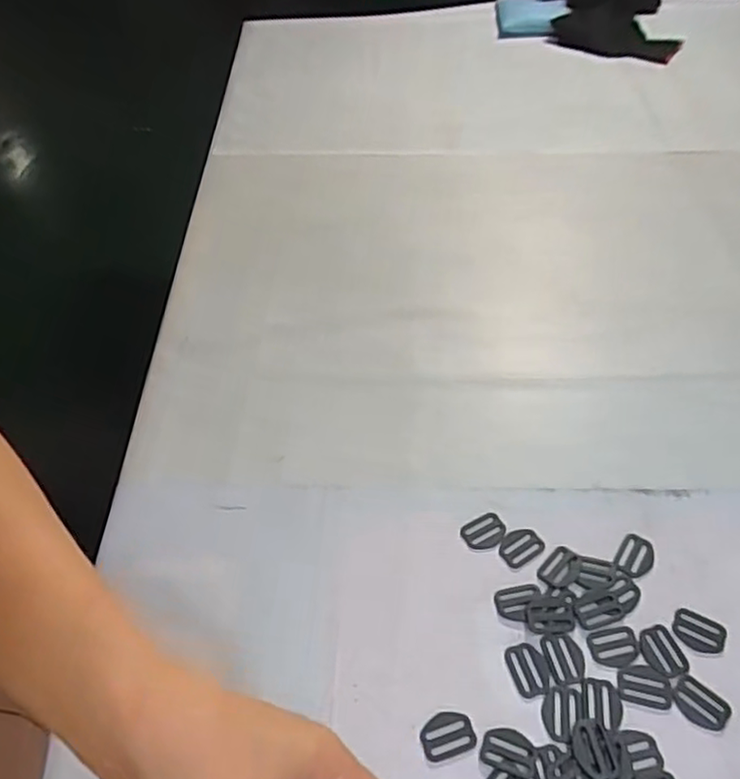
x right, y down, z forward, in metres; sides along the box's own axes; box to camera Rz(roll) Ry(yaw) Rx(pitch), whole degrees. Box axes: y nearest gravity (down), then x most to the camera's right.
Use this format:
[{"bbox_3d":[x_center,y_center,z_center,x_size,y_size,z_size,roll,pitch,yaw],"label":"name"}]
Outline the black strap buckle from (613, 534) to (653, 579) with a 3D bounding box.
[{"bbox_3d":[0.192,0.121,0.460,0.024,0.004,0.033,28,57,23],"label":"black strap buckle"}]

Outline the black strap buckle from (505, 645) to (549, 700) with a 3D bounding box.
[{"bbox_3d":[0.103,0.183,0.414,0.025,0.004,0.032,-12,51,-7],"label":"black strap buckle"}]

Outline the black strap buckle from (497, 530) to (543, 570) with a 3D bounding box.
[{"bbox_3d":[0.110,0.115,0.467,0.032,0.004,0.025,-28,55,-19],"label":"black strap buckle"}]

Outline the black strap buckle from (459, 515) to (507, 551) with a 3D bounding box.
[{"bbox_3d":[0.086,0.107,0.475,0.033,0.004,0.025,-18,53,-12],"label":"black strap buckle"}]

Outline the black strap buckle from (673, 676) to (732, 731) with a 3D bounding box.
[{"bbox_3d":[0.207,0.196,0.396,0.032,0.004,0.023,32,59,25],"label":"black strap buckle"}]

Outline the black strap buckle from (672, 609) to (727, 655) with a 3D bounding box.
[{"bbox_3d":[0.219,0.161,0.423,0.033,0.004,0.022,22,55,18],"label":"black strap buckle"}]

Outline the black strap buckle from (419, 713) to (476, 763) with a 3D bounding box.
[{"bbox_3d":[0.048,0.212,0.388,0.032,0.004,0.023,-18,53,-12],"label":"black strap buckle"}]

